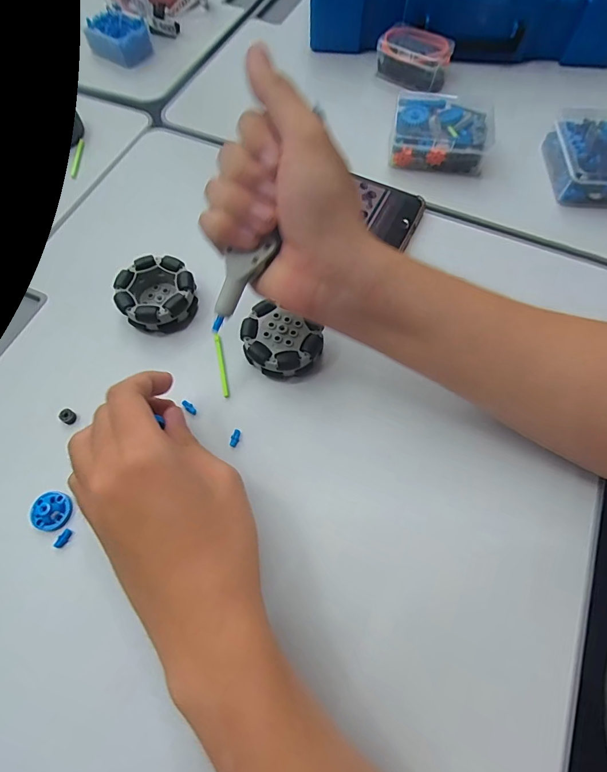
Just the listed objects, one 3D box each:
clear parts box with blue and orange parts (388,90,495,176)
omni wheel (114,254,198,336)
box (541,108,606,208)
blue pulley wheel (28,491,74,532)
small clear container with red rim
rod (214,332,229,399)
[{"bbox_3d":[0.136,-0.249,0.410,0.096,0.043,0.063,11,65,6],"label":"clear parts box with blue and orange parts"},{"bbox_3d":[-0.117,-0.074,0.331,0.059,0.024,0.059,0,65,1],"label":"omni wheel"},{"bbox_3d":[0.279,-0.224,0.402,0.068,0.035,0.096,-1,65,0],"label":"box"},{"bbox_3d":[-0.165,0.081,0.266,0.025,0.009,0.024,0,65,1],"label":"blue pulley wheel"},{"bbox_3d":[0.127,-0.370,0.467,0.078,0.043,0.053,35,70,16],"label":"small clear container with red rim"},{"bbox_3d":[-0.063,-0.017,0.317,0.004,0.004,0.055,-11,66,-6],"label":"rod"}]

